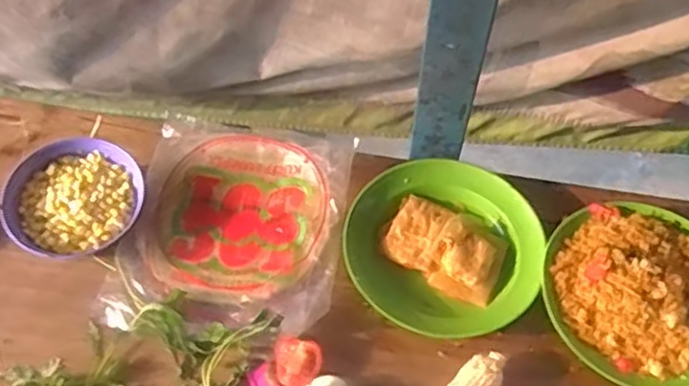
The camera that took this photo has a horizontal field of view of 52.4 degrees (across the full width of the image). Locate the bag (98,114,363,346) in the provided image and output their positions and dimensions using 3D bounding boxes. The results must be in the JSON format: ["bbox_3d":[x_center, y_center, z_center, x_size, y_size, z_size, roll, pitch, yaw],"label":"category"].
[{"bbox_3d":[-0.120,0.028,0.772,0.224,0.033,0.258,6,62,6],"label":"bag"}]

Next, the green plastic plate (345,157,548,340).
[{"bbox_3d":[0.112,0.056,0.764,0.202,0.039,0.201,-1,61,2],"label":"green plastic plate"}]

